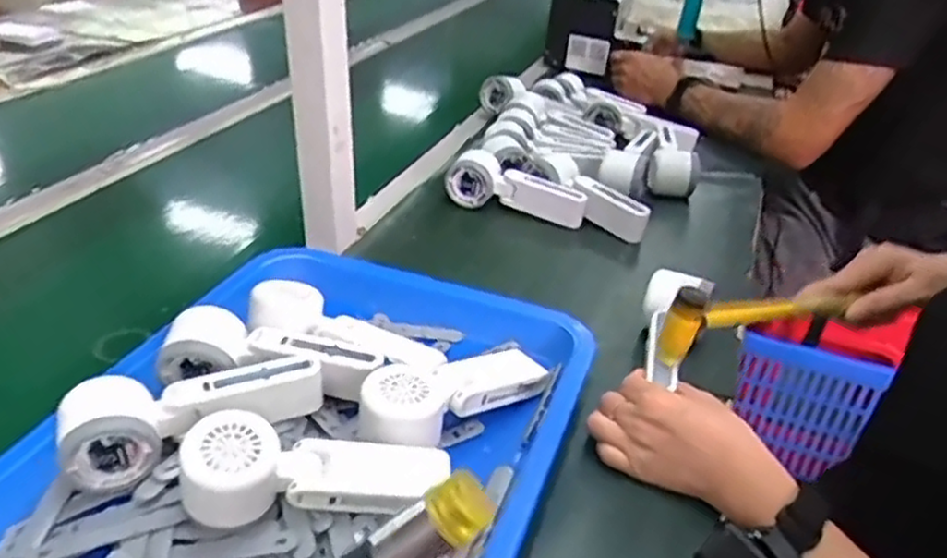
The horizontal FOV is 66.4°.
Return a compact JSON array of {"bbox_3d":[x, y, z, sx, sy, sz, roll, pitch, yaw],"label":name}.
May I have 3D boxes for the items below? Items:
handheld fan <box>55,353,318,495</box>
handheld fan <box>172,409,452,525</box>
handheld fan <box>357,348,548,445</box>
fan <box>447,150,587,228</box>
[{"bbox_3d":[-0.185,0.087,0.489,0.166,0.045,0.053,-12,35,-21],"label":"handheld fan"},{"bbox_3d":[-0.098,0.125,0.455,0.162,0.054,0.045,9,30,-17],"label":"handheld fan"},{"bbox_3d":[-0.013,0.083,0.532,0.174,0.042,0.053,-9,31,-45],"label":"handheld fan"},{"bbox_3d":[0.049,-0.101,0.846,0.167,0.063,0.044,16,35,19],"label":"fan"}]

